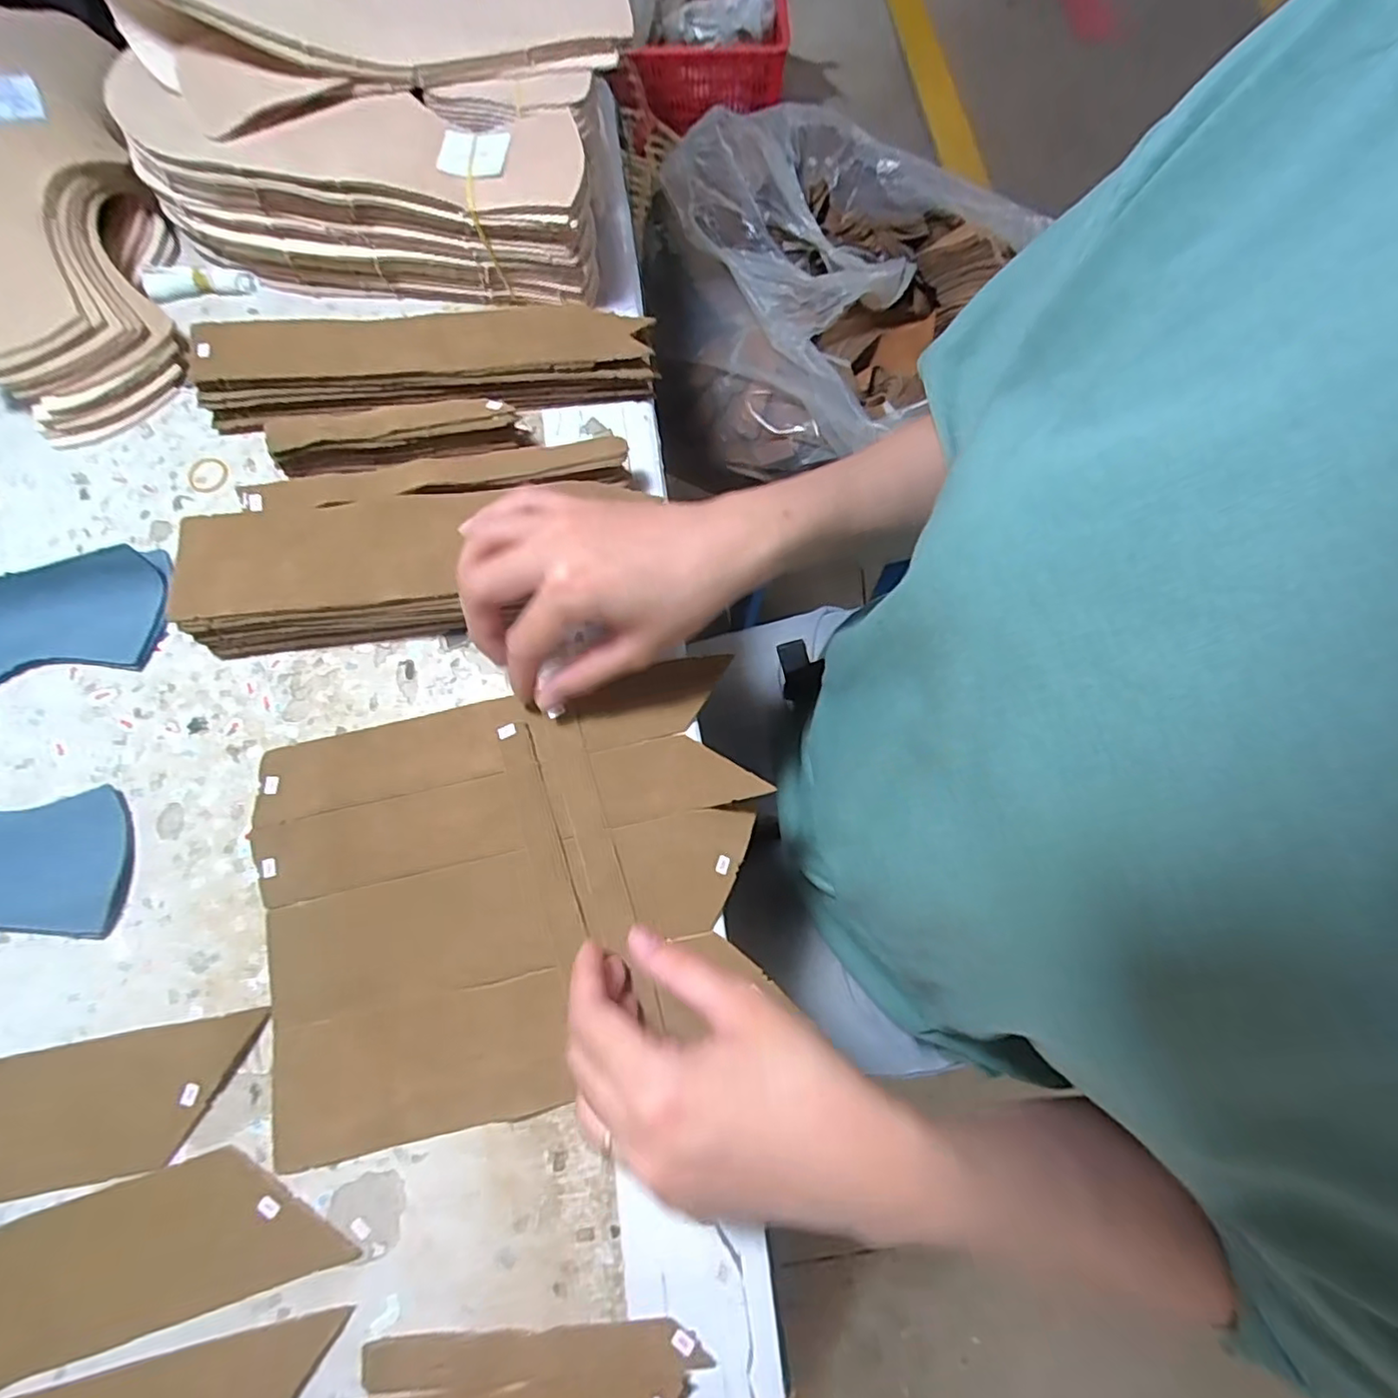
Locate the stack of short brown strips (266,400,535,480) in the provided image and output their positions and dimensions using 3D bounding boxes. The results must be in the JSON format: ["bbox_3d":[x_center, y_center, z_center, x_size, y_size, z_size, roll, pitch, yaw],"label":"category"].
[{"bbox_3d":[-0.164,-0.143,0.346,0.128,0.028,0.017,-8,73,-4],"label":"stack of short brown strips"}]

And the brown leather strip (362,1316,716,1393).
[{"bbox_3d":[-0.064,0.254,0.247,0.130,0.005,0.016,-3,73,-2],"label":"brown leather strip"}]

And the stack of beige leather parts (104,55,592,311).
[{"bbox_3d":[-0.186,-0.293,0.368,0.260,0.071,0.080,8,73,1],"label":"stack of beige leather parts"}]

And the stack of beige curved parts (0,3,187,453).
[{"bbox_3d":[-0.372,-0.290,0.371,0.101,0.081,0.273,-12,73,-5],"label":"stack of beige curved parts"}]

